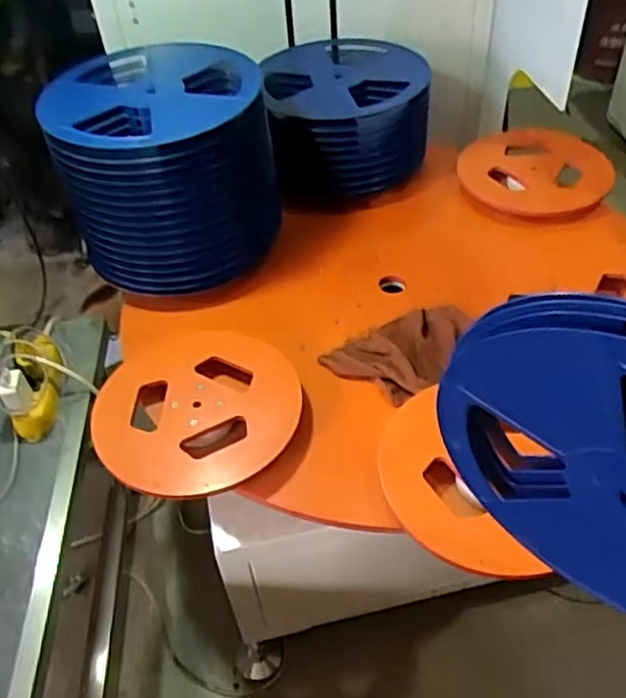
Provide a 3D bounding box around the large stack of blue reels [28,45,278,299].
[{"bbox_3d":[-0.209,-0.276,1.062,0.285,0.285,0.282,0,45,5],"label":"large stack of blue reels"}]

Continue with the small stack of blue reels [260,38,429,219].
[{"bbox_3d":[0.063,-0.409,1.258,0.290,0.209,0.298,-7,45,-2],"label":"small stack of blue reels"}]

